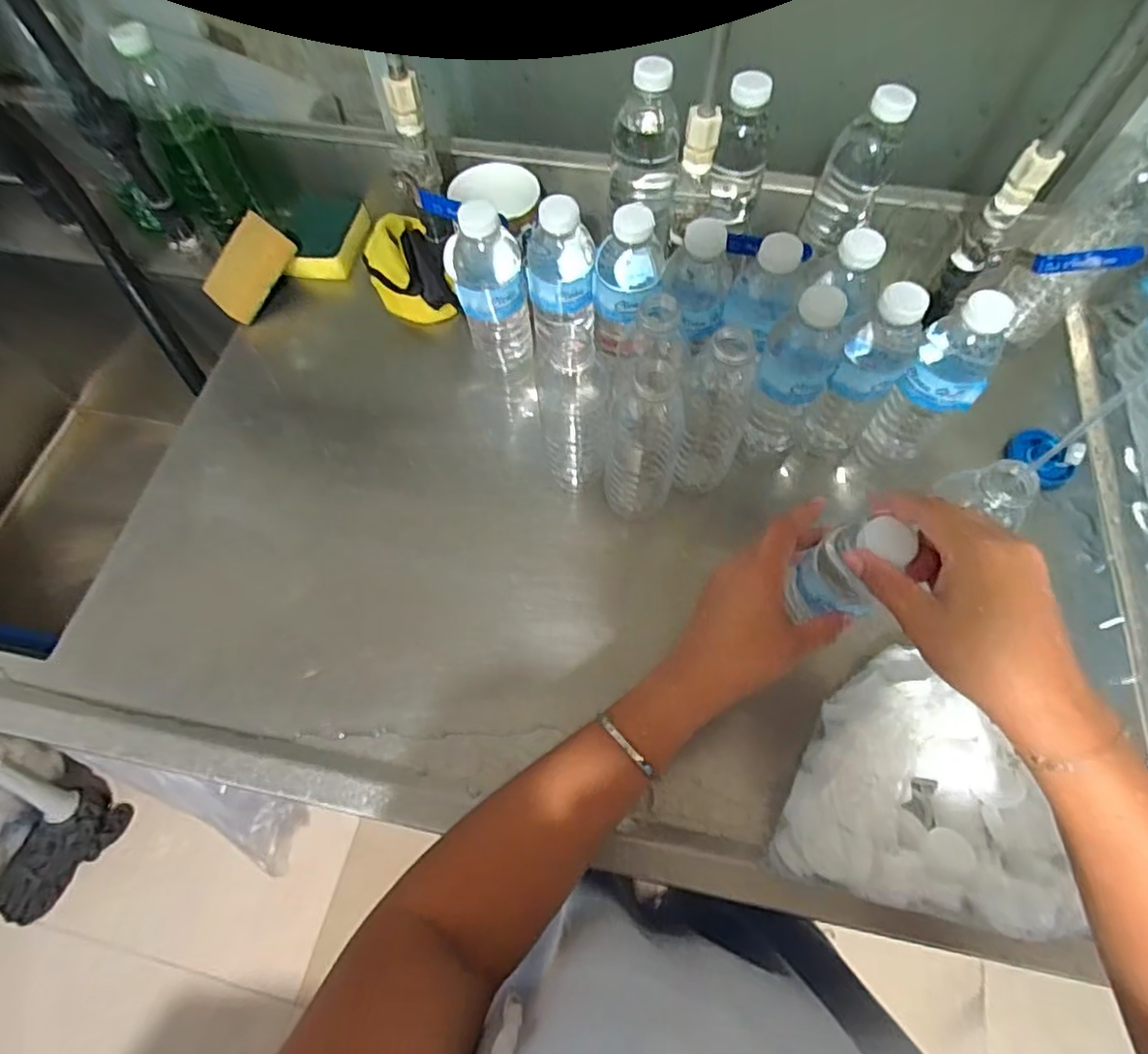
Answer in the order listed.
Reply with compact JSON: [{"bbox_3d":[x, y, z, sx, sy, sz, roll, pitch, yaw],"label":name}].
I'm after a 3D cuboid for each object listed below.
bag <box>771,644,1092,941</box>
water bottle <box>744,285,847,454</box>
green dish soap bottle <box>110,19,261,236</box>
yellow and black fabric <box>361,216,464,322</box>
[{"bbox_3d":[0.237,0.169,0.429,0.162,0.064,0.172,14,65,7],"label":"bag"},{"bbox_3d":[0.176,-0.114,0.514,0.053,0.179,0.054,26,67,13],"label":"water bottle"},{"bbox_3d":[-0.401,-0.397,0.622,0.075,0.180,0.052,26,67,13],"label":"green dish soap bottle"},{"bbox_3d":[-0.179,-0.272,0.667,0.072,0.069,0.108,-29,67,-13],"label":"yellow and black fabric"}]

